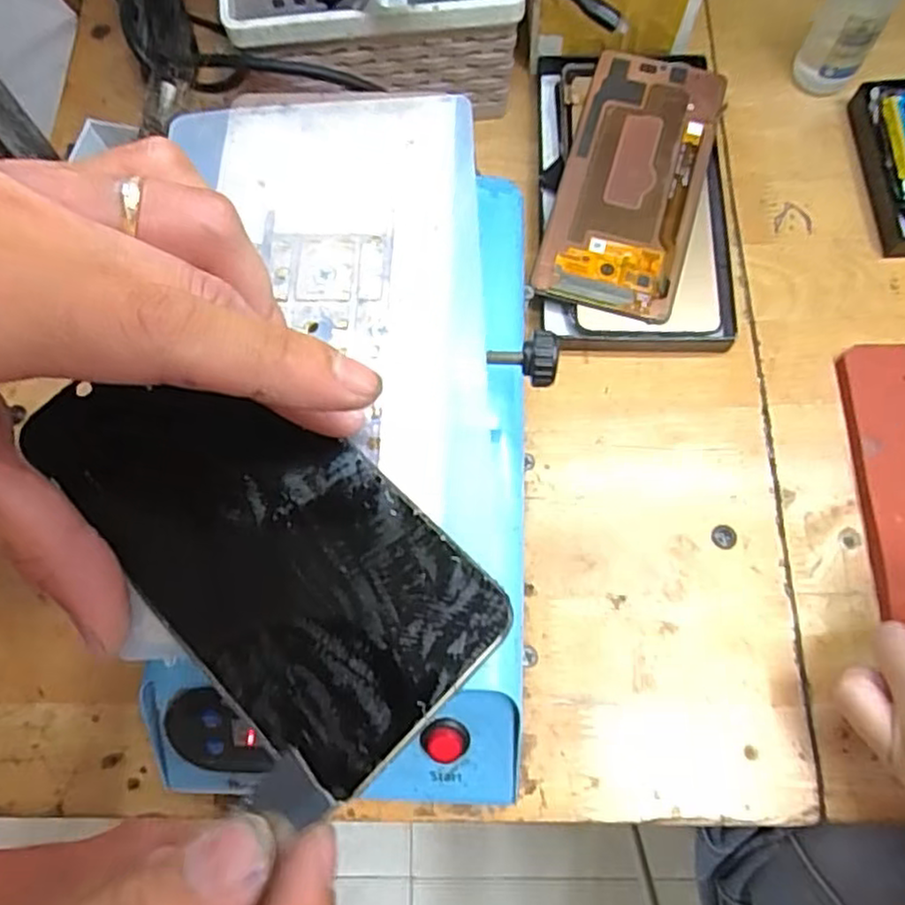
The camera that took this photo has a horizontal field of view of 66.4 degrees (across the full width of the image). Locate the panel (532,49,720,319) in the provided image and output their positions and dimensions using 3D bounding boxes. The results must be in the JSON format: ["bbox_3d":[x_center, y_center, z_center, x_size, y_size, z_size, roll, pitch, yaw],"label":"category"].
[{"bbox_3d":[0.096,-0.144,0.370,0.072,0.007,0.154,16,78,8],"label":"panel"}]

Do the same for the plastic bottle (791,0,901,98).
[{"bbox_3d":[0.209,-0.234,0.350,0.034,0.108,0.033,28,75,12],"label":"plastic bottle"}]

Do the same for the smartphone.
[{"bbox_3d":[-0.053,0.021,0.190,0.135,0.005,0.066,41,77,15],"label":"smartphone"}]

